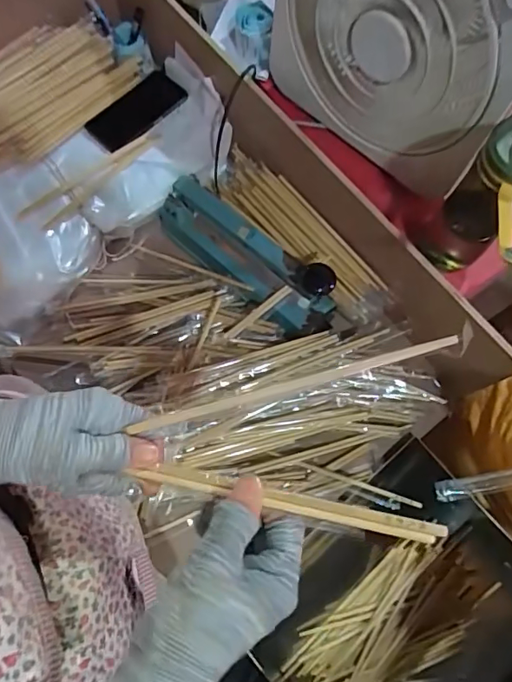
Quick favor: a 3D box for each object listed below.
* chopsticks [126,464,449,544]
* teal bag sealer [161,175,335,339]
[{"bbox_3d":[0.019,0.097,0.307,0.183,0.006,0.011,10,73,10],"label":"chopsticks"},{"bbox_3d":[-0.016,-0.129,0.734,0.303,0.111,0.073,40,76,10],"label":"teal bag sealer"}]

